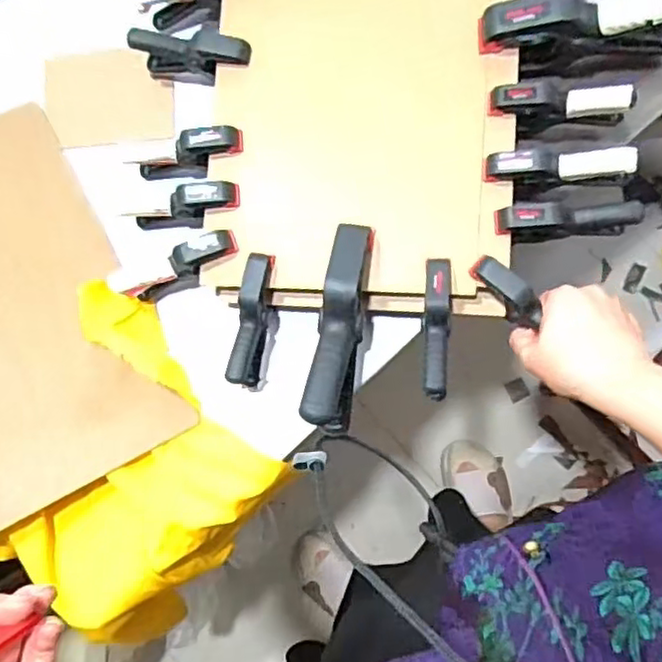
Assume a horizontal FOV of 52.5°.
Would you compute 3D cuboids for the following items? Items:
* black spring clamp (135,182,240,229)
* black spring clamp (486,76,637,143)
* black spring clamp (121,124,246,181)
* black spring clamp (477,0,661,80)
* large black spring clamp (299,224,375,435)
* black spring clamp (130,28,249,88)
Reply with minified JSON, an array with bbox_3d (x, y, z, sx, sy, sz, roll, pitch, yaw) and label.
[{"bbox_3d":[-0.134,-0.111,0.616,0.123,0.038,0.029,-13,82,45],"label":"black spring clamp"},{"bbox_3d":[0.192,-0.188,0.579,0.113,0.084,0.030,-4,85,7],"label":"black spring clamp"},{"bbox_3d":[-0.133,-0.158,0.620,0.127,0.039,0.031,-11,83,41],"label":"black spring clamp"},{"bbox_3d":[0.215,-0.253,0.570,0.172,0.123,0.033,-3,85,7],"label":"black spring clamp"},{"bbox_3d":[0.009,0.000,0.562,0.032,0.090,0.170,9,87,8],"label":"large black spring clamp"},{"bbox_3d":[-0.126,-0.252,0.628,0.114,0.072,0.025,12,87,8],"label":"black spring clamp"}]

